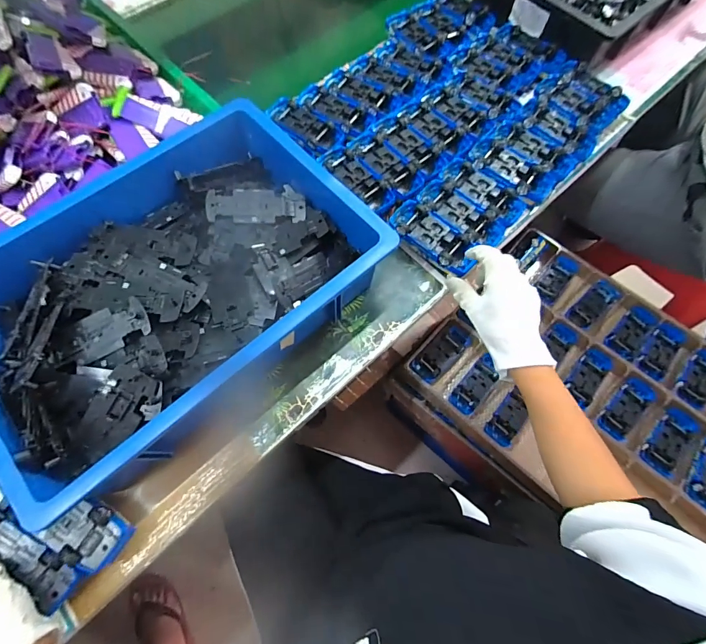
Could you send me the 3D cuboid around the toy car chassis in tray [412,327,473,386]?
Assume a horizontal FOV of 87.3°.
[{"bbox_3d":[0.175,0.064,0.742,0.137,0.034,0.058,-42,73,-15],"label":"toy car chassis in tray"}]

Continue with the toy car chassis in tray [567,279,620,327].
[{"bbox_3d":[0.511,-0.037,0.784,0.127,0.022,0.051,-40,72,-14],"label":"toy car chassis in tray"}]

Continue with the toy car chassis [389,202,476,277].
[{"bbox_3d":[0.111,-0.119,0.523,0.135,0.026,0.053,43,75,12],"label":"toy car chassis"}]

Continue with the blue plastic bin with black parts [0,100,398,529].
[{"bbox_3d":[-0.217,-0.047,0.460,0.318,0.112,0.447,43,74,16],"label":"blue plastic bin with black parts"}]

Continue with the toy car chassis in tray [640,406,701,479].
[{"bbox_3d":[0.584,0.217,0.678,0.135,0.020,0.060,-43,73,-15],"label":"toy car chassis in tray"}]

